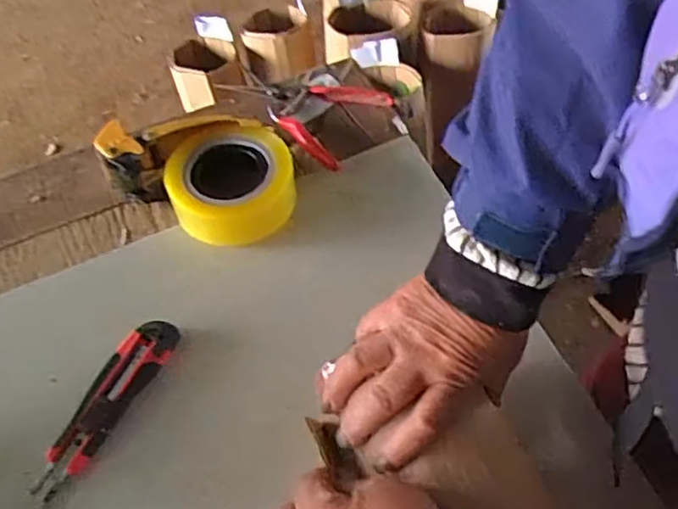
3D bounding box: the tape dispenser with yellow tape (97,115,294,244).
[{"bbox_3d":[-0.126,-0.080,0.628,0.178,0.058,0.120,27,61,14],"label":"tape dispenser with yellow tape"}]

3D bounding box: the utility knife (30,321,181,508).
[{"bbox_3d":[-0.198,0.133,0.527,0.037,0.018,0.190,27,61,15],"label":"utility knife"}]

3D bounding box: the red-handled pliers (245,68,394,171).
[{"bbox_3d":[-0.036,-0.167,0.709,0.157,0.014,0.115,32,62,17],"label":"red-handled pliers"}]

